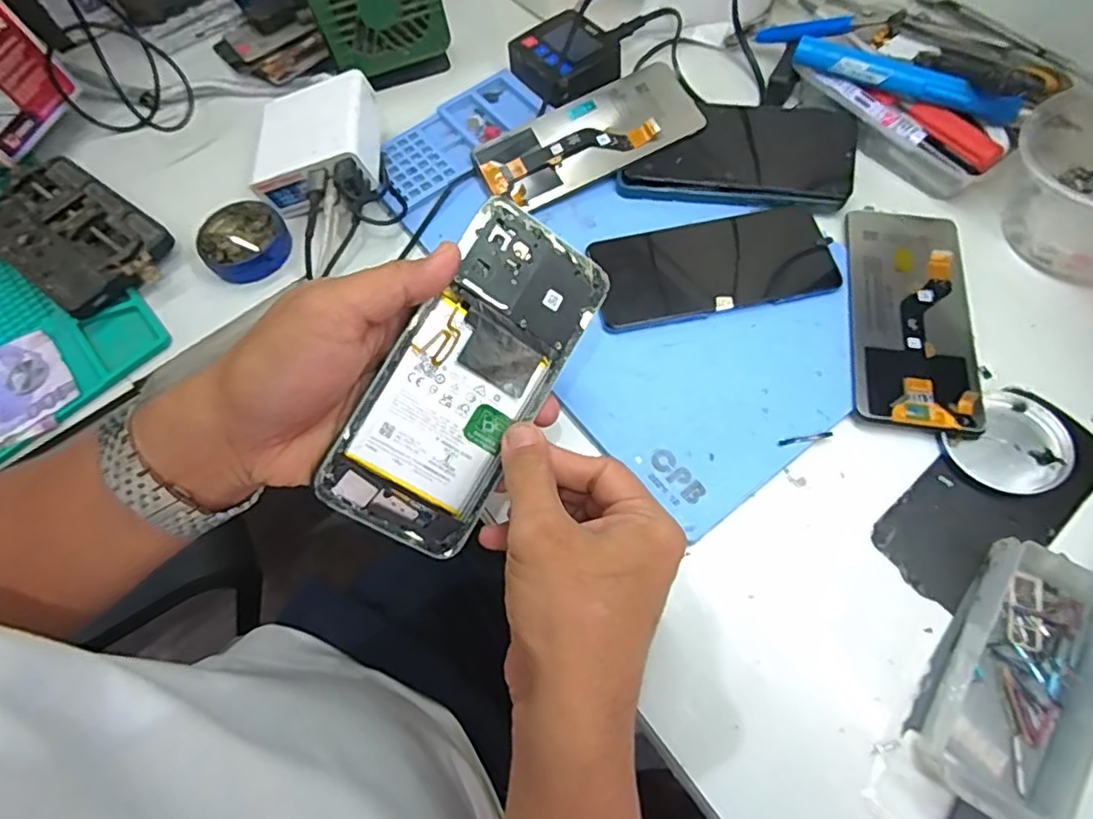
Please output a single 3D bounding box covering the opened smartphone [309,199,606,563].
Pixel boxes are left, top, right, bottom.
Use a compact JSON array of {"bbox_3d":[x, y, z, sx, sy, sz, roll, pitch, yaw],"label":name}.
[{"bbox_3d":[-0.036,-0.015,0.291,0.072,0.007,0.162,33,84,-18],"label":"opened smartphone"}]

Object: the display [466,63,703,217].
[{"bbox_3d":[0.030,-0.201,0.451,0.163,0.007,0.069,-25,75,0],"label":"display"}]

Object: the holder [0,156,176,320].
[{"bbox_3d":[-0.355,-0.132,0.455,0.161,0.031,0.089,32,73,13],"label":"holder"}]

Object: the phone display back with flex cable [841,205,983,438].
[{"bbox_3d":[0.232,-0.064,0.391,0.071,0.008,0.163,8,63,8],"label":"phone display back with flex cable"}]

